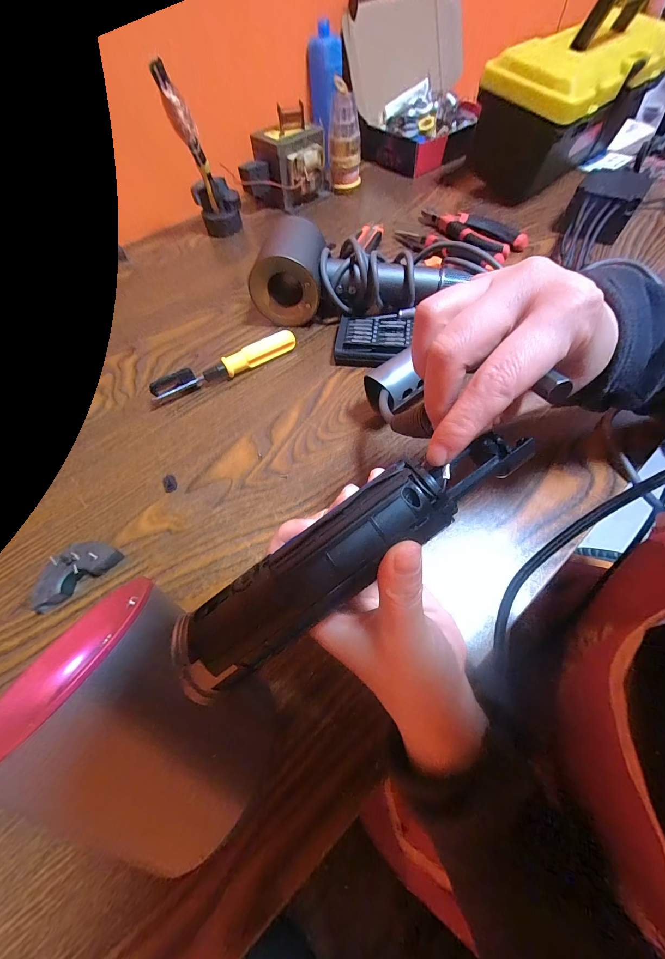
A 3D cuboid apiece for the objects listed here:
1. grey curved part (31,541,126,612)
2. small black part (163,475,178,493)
[{"bbox_3d":[-0.189,0.068,0.243,0.059,0.018,0.029,-36,65,-17],"label":"grey curved part"},{"bbox_3d":[-0.142,0.003,0.285,0.011,0.004,0.016,-29,63,-14],"label":"small black part"}]

